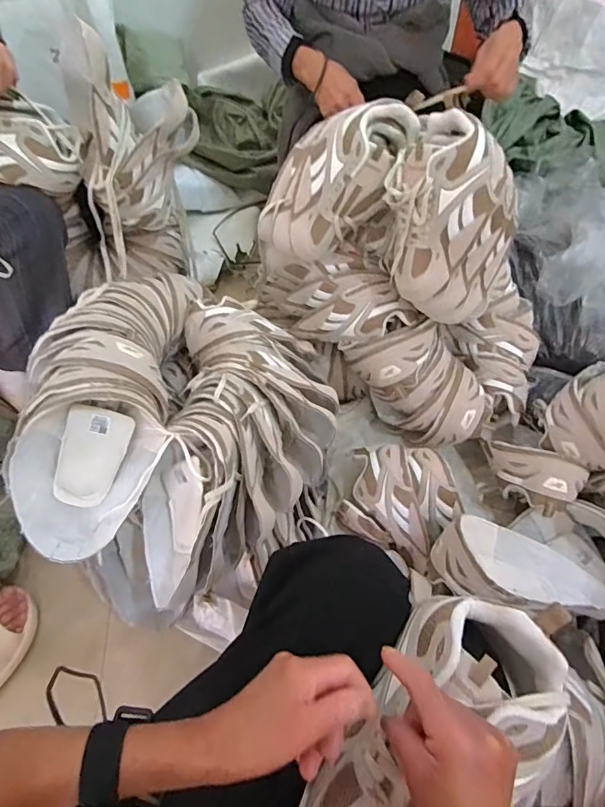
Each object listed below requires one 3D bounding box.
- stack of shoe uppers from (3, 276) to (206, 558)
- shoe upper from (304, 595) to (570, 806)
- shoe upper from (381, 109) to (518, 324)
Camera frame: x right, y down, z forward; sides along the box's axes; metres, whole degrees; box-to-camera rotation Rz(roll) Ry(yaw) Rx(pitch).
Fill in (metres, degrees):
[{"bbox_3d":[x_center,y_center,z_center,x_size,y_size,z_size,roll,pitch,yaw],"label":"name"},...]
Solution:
[{"bbox_3d":[-0.289,-0.029,0.690,0.202,0.172,0.468,-1,56,0],"label":"stack of shoe uppers"},{"bbox_3d":[0.104,0.275,0.369,0.126,0.096,0.243,35,73,22],"label":"shoe upper"},{"bbox_3d":[0.225,-0.265,0.707,0.175,0.300,0.140,12,36,25],"label":"shoe upper"}]

